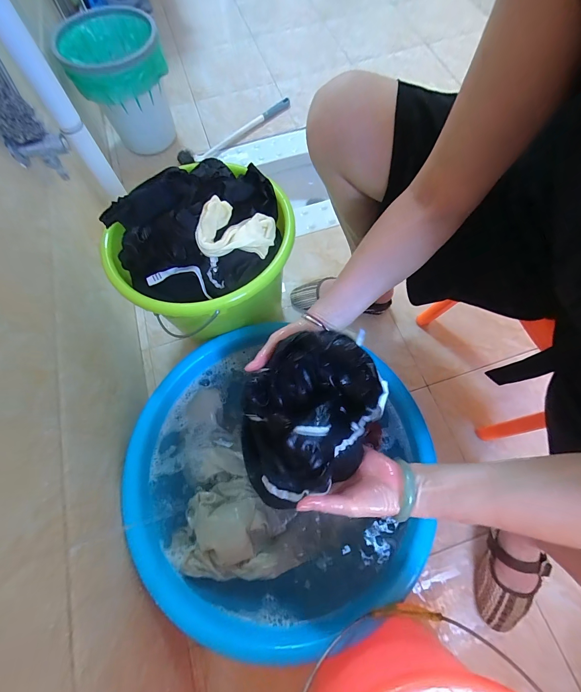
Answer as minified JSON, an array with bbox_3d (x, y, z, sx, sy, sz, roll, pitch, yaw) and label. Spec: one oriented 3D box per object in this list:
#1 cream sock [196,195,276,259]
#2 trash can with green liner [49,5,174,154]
[{"bbox_3d":[-0.083,-0.178,0.484,0.116,0.077,0.061,-8,68,-1],"label":"cream sock"},{"bbox_3d":[-0.469,-0.737,0.939,0.261,0.297,0.268,-35,71,-11],"label":"trash can with green liner"}]

